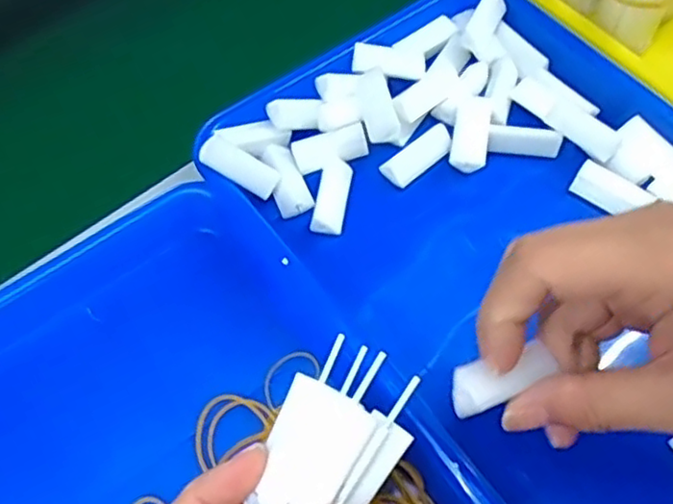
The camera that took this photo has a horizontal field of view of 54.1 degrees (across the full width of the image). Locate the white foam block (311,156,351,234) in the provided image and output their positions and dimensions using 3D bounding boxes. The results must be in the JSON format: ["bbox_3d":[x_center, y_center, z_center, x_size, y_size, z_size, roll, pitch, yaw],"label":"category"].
[{"bbox_3d":[-0.003,-0.033,0.392,0.018,0.010,0.048,6,62,6],"label":"white foam block"}]

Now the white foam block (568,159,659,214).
[{"bbox_3d":[0.162,-0.036,0.388,0.043,0.016,0.017,32,67,19],"label":"white foam block"}]

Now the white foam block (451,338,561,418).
[{"bbox_3d":[0.067,0.050,0.265,0.046,0.010,0.018,-17,60,-27],"label":"white foam block"}]

